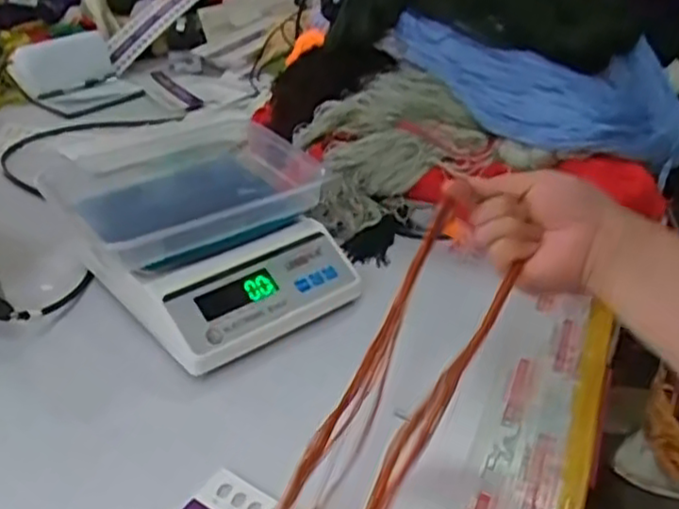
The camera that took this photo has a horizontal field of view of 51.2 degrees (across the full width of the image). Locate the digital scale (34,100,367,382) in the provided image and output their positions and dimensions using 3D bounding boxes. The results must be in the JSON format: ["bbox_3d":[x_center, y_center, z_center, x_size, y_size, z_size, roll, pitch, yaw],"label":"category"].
[{"bbox_3d":[-0.138,-0.026,0.706,0.233,0.099,0.282,-24,42,-33],"label":"digital scale"}]

